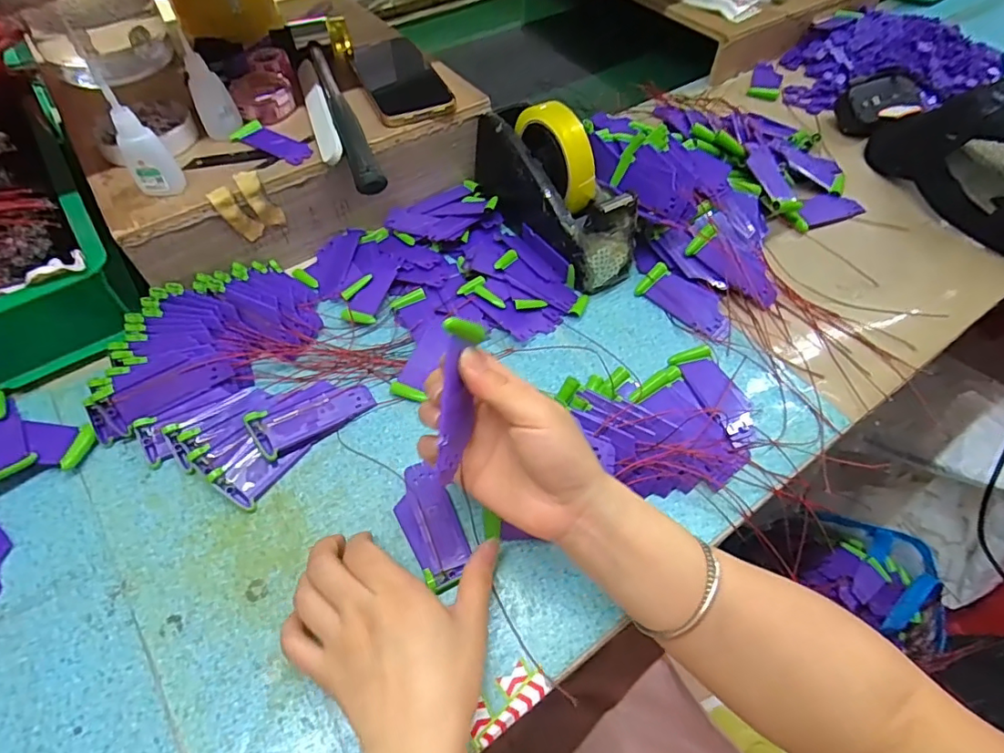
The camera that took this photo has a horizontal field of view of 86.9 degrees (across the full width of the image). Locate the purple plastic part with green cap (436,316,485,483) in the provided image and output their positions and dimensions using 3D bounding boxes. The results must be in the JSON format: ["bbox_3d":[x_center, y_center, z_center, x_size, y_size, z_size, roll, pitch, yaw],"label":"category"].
[{"bbox_3d":[-0.022,0.013,0.291,0.006,0.032,0.086,4,93,34],"label":"purple plastic part with green cap"}]

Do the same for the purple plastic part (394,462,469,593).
[{"bbox_3d":[-0.048,0.100,0.359,0.036,0.007,0.087,-23,58,-15],"label":"purple plastic part"}]

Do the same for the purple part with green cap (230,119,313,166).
[{"bbox_3d":[-0.200,-0.206,0.467,0.081,0.008,0.029,28,59,18],"label":"purple part with green cap"}]

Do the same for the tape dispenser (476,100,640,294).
[{"bbox_3d":[0.050,-0.178,0.488,0.066,0.110,0.186,-27,59,-18],"label":"tape dispenser"}]

